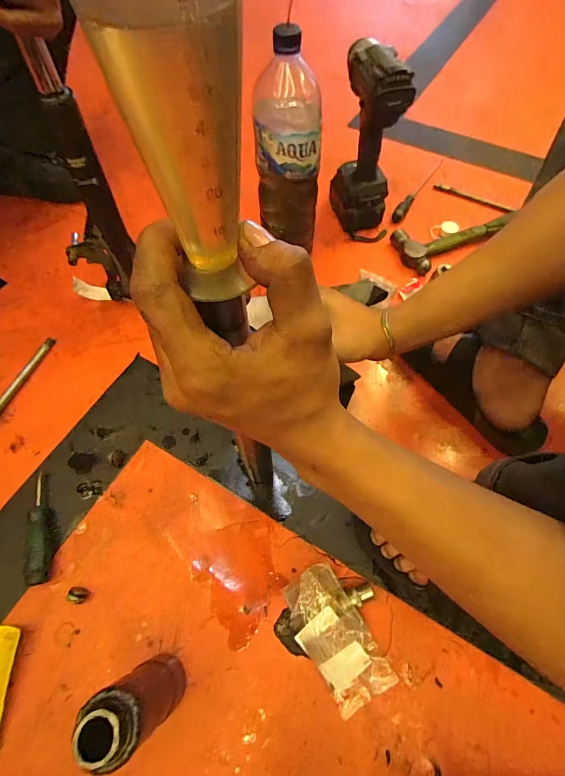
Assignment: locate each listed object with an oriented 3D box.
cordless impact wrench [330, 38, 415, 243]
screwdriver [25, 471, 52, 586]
[{"bbox_3d":[0.137,-0.396,0.615,0.088,0.252,0.135,-7,62,-3],"label":"cordless impact wrench"},{"bbox_3d":[-0.301,0.166,0.455,0.020,0.025,0.135,-16,63,-7],"label":"screwdriver"}]

